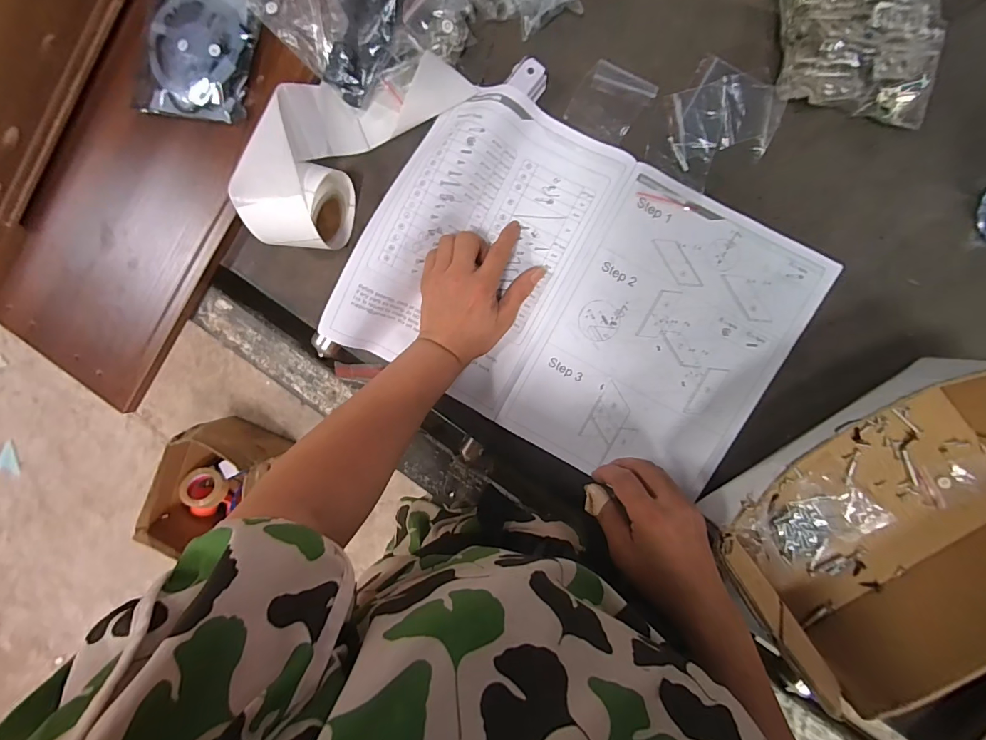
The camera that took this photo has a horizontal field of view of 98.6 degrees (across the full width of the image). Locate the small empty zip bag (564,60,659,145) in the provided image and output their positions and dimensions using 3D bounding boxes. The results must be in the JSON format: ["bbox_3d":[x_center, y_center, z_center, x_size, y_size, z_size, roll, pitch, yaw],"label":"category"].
[{"bbox_3d":[0.106,-0.245,0.388,0.061,0.008,0.062,32,96,4],"label":"small empty zip bag"}]

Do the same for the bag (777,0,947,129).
[{"bbox_3d":[0.303,-0.297,0.351,0.129,0.036,0.168,6,93,6],"label":"bag"}]

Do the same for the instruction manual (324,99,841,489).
[{"bbox_3d":[0.074,-0.069,0.401,0.401,0.036,0.271,26,95,5],"label":"instruction manual"}]

